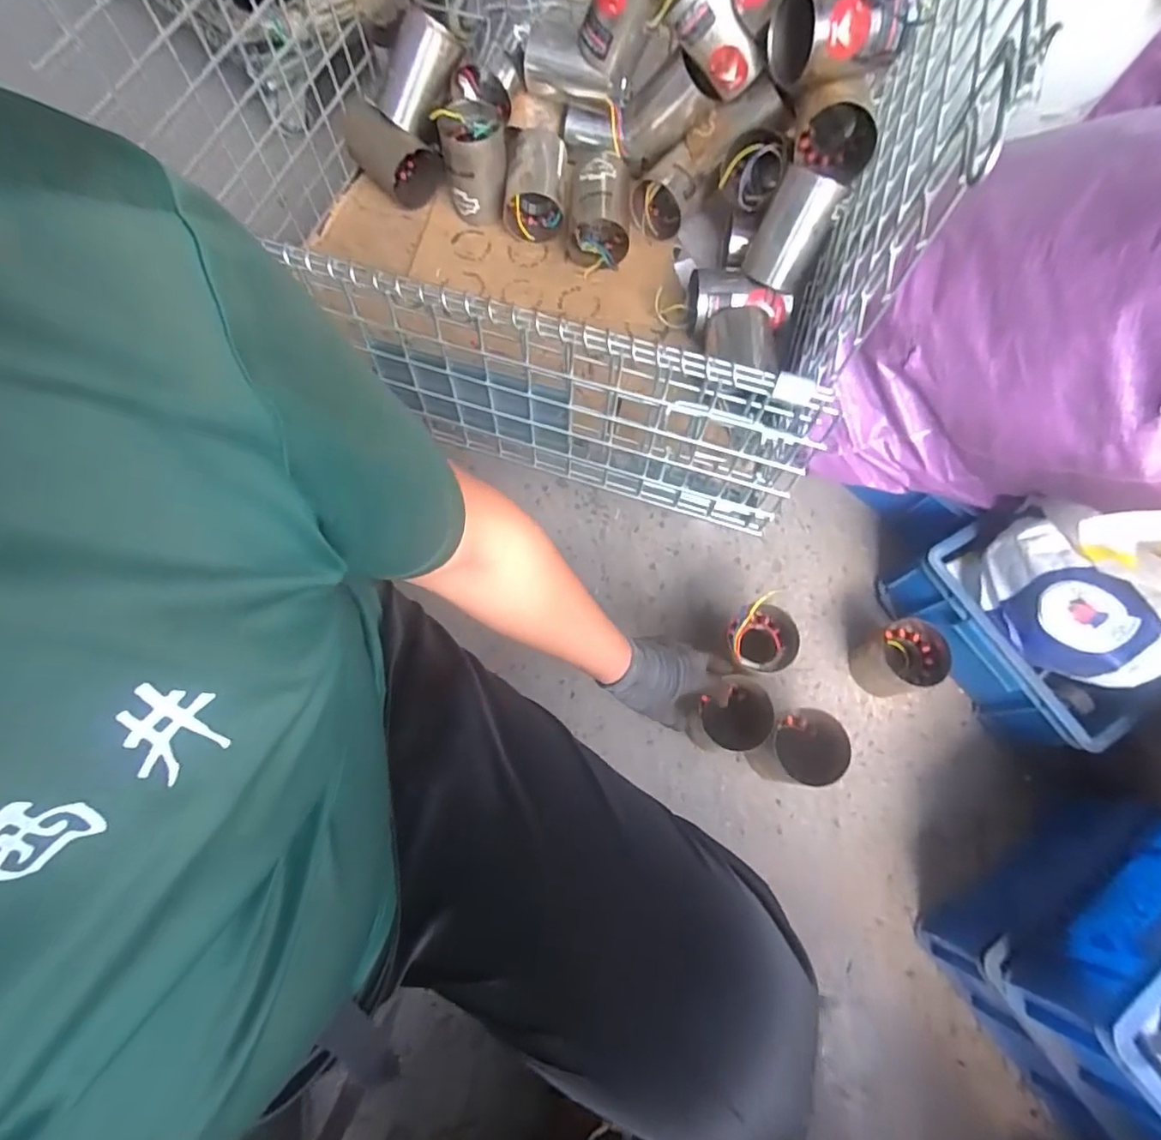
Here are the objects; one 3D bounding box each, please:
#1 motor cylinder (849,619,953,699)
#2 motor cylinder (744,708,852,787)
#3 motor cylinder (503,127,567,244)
[{"bbox_3d":[0.449,0.126,0.833,0.097,0.090,0.096,0,72,0],"label":"motor cylinder"},{"bbox_3d":[0.273,0.229,0.761,0.086,0.143,0.086,0,72,0],"label":"motor cylinder"},{"bbox_3d":[-0.070,-0.596,0.913,0.092,0.105,0.131,2,72,0],"label":"motor cylinder"}]

